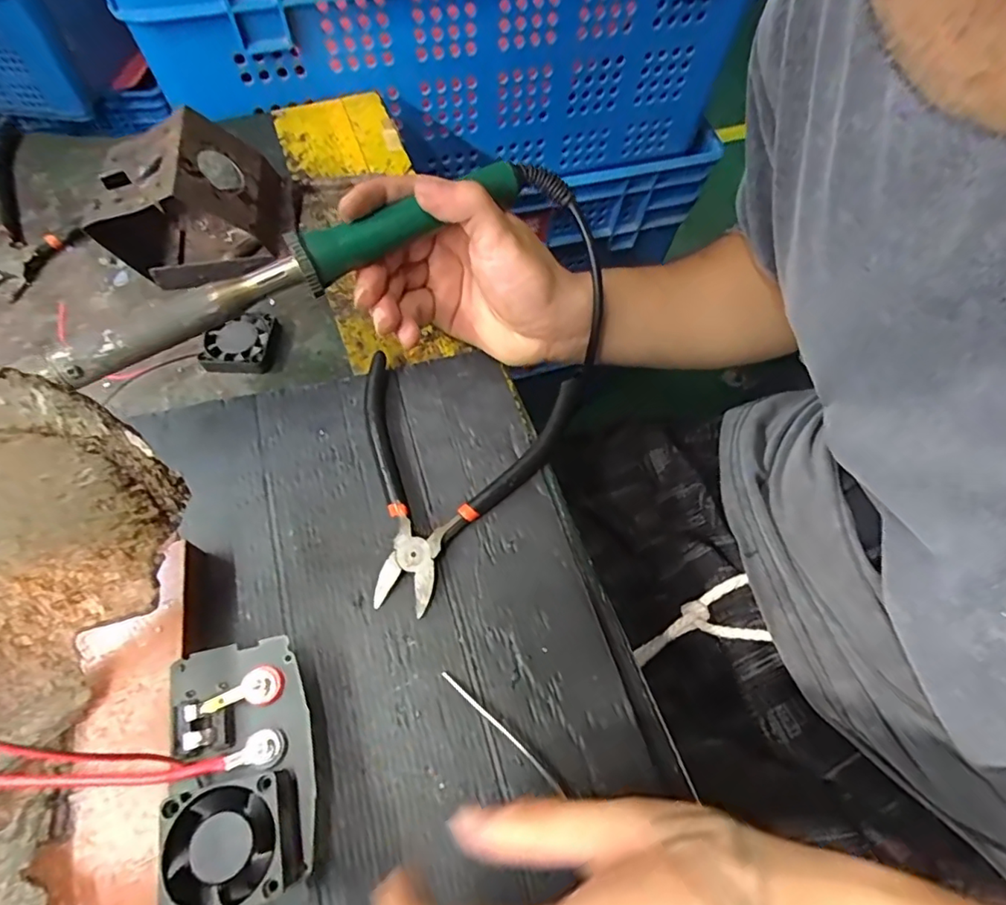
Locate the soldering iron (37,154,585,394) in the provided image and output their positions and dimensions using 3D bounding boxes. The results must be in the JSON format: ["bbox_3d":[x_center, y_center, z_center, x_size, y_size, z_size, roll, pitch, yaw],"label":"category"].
[{"bbox_3d":[-0.088,-0.097,0.284,0.264,0.025,0.023,-27,65,-11],"label":"soldering iron"}]

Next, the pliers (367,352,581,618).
[{"bbox_3d":[-0.028,0.013,0.304,0.119,0.015,0.142,11,63,3],"label":"pliers"}]

